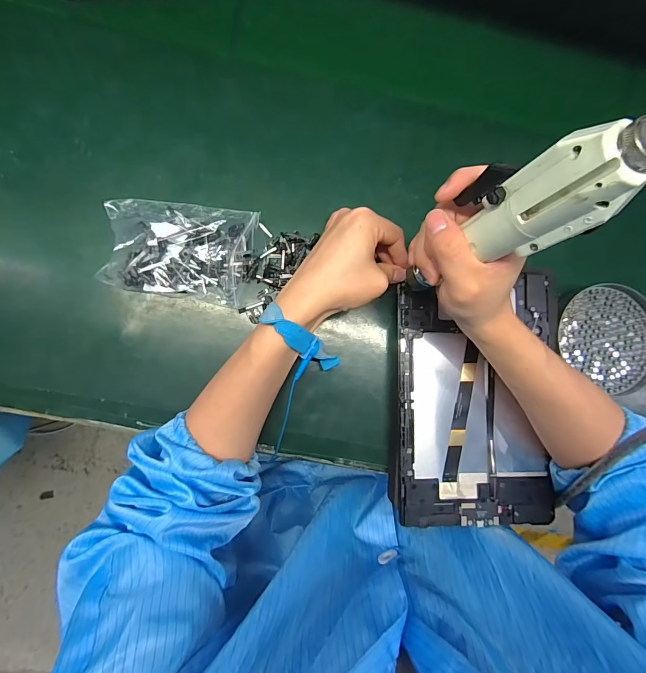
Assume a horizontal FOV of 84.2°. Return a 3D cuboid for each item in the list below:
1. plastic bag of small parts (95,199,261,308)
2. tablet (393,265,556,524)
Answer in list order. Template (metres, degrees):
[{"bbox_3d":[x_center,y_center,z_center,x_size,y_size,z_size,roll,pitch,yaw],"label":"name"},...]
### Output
[{"bbox_3d":[-0.135,-0.084,0.345,0.129,0.024,0.092,9,87,-3],"label":"plastic bag of small parts"},{"bbox_3d":[0.148,0.060,0.349,0.158,0.016,0.235,3,87,-3],"label":"tablet"}]

